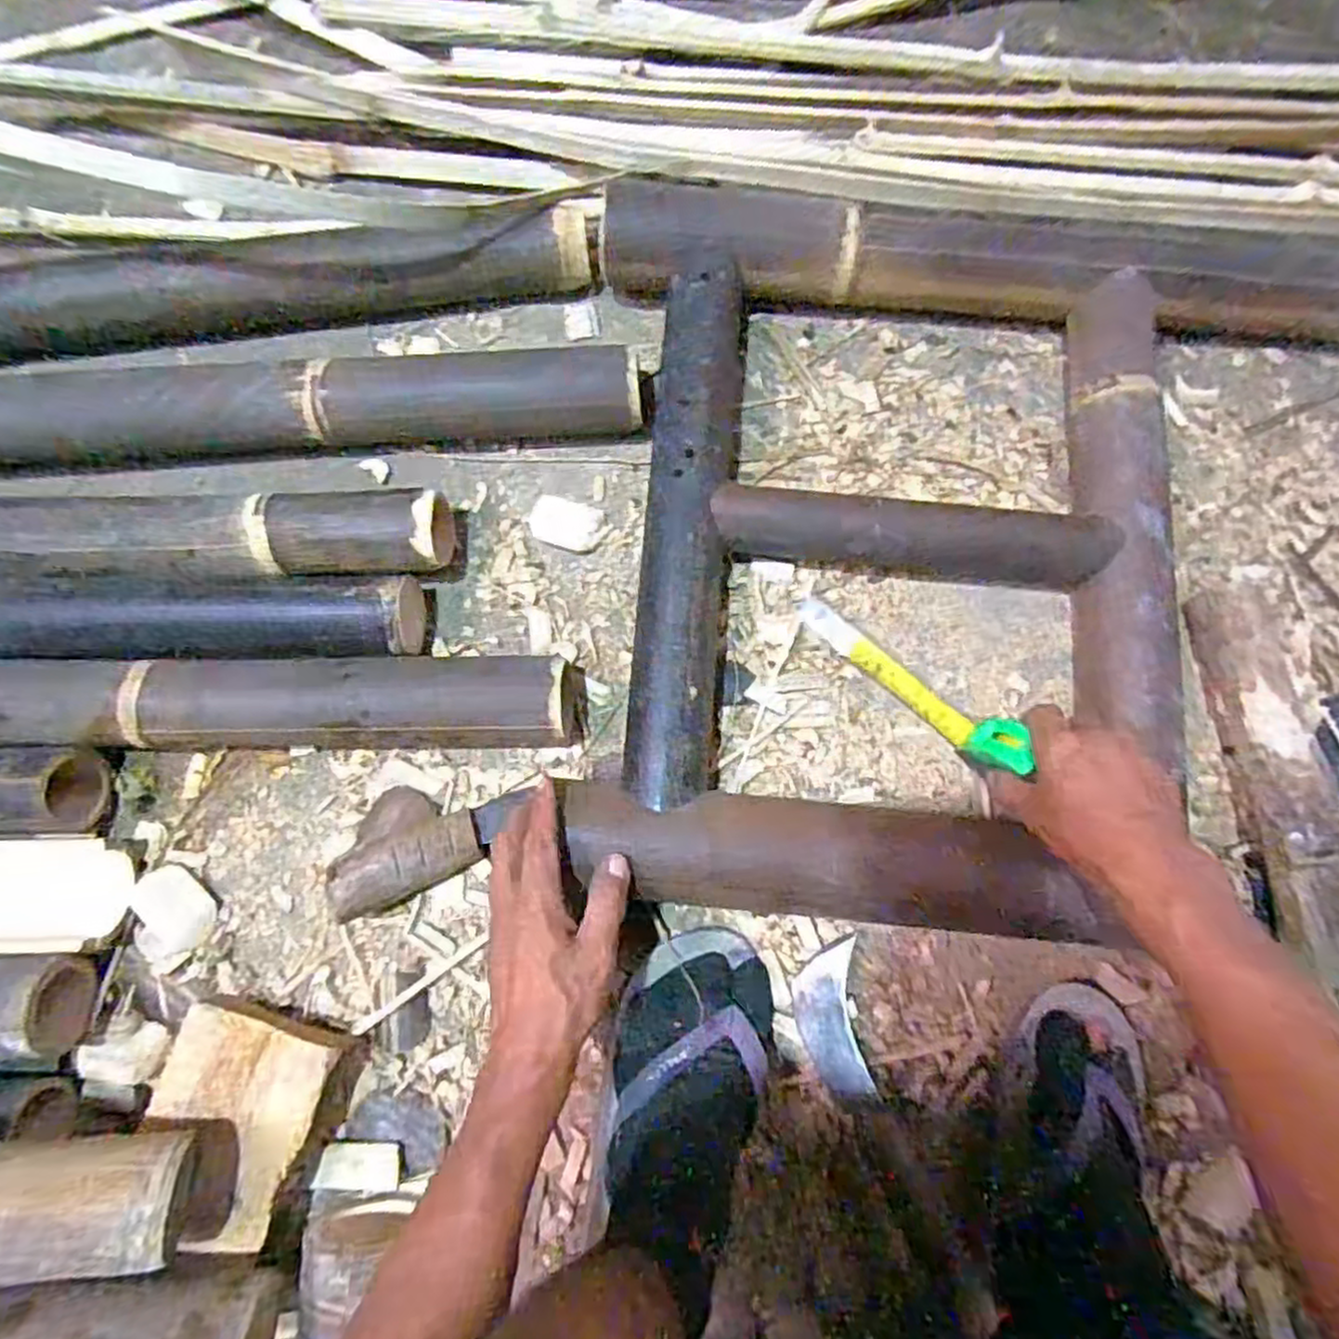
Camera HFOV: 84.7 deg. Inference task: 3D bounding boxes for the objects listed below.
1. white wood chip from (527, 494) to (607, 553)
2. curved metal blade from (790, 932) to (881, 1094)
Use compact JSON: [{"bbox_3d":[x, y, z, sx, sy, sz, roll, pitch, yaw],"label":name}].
[{"bbox_3d":[-0.090,-0.125,0.635,0.062,0.012,0.042,10,79,3],"label":"white wood chip"},{"bbox_3d":[0.120,0.257,0.544,0.049,0.015,0.102,-6,66,0],"label":"curved metal blade"}]

